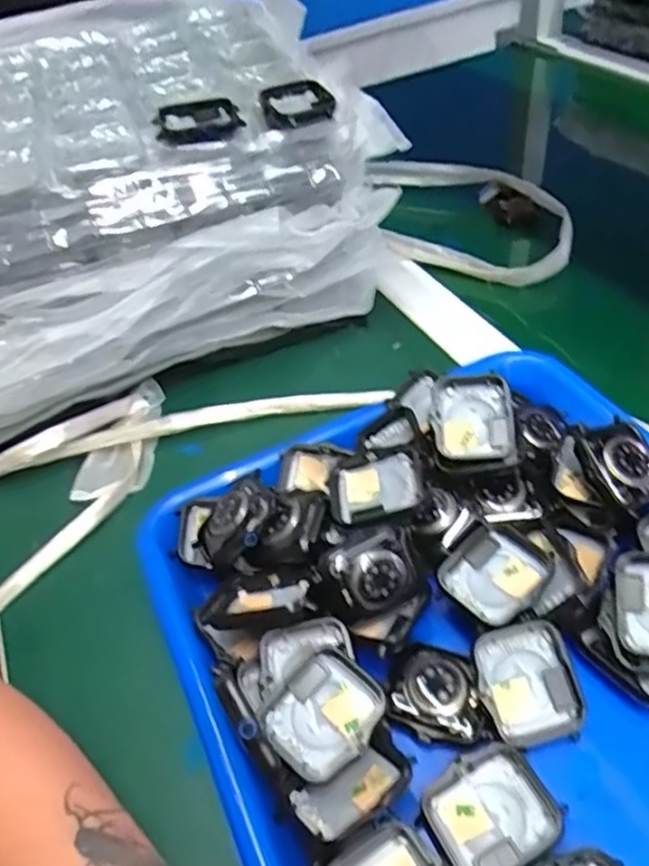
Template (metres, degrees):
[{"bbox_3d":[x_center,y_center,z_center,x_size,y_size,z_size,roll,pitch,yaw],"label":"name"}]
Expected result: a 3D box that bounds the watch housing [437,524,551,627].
[{"bbox_3d":[0.076,0.061,0.293,0.042,0.012,0.036,-36,50,-24],"label":"watch housing"}]

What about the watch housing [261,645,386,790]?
[{"bbox_3d":[0.000,0.108,0.255,0.035,0.015,0.042,39,66,25],"label":"watch housing"}]

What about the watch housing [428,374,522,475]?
[{"bbox_3d":[0.072,-0.004,0.324,0.040,0.009,0.046,-9,72,5],"label":"watch housing"}]

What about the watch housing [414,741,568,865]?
[{"bbox_3d":[0.061,0.140,0.245,0.043,0.011,0.039,-25,47,-15],"label":"watch housing"}]

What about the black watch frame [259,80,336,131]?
[{"bbox_3d":[-0.015,-0.189,0.384,0.041,0.011,0.045,-10,45,0],"label":"black watch frame"}]

